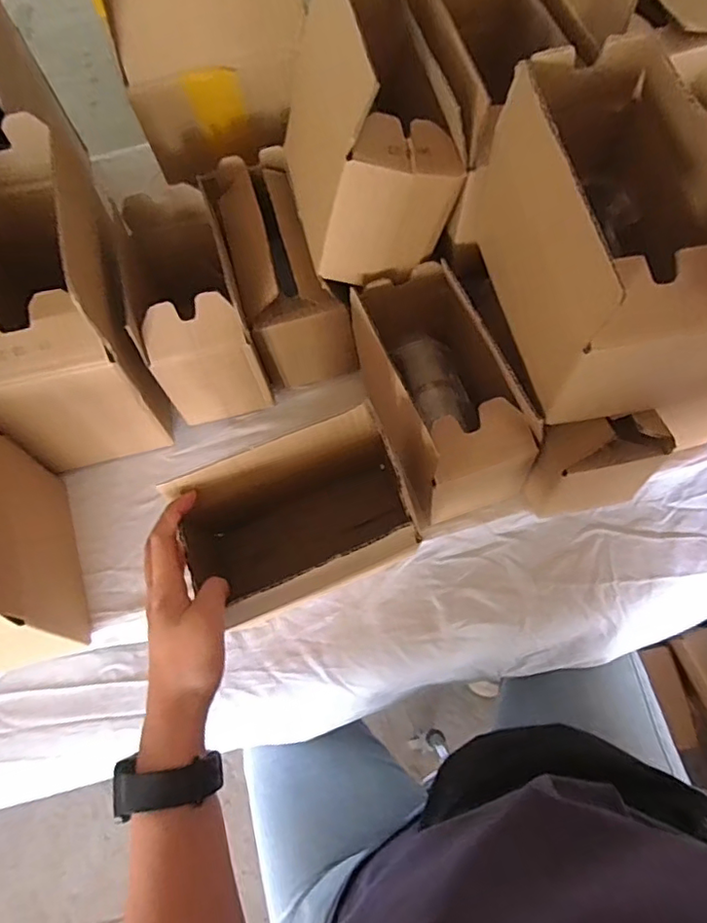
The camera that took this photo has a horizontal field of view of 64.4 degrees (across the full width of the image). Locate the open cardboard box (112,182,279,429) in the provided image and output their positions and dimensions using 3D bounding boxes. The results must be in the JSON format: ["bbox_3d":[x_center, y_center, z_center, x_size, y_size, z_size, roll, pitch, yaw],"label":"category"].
[{"bbox_3d":[-0.163,-0.158,0.573,0.093,0.128,0.191,-17,66,-4],"label":"open cardboard box"}]

